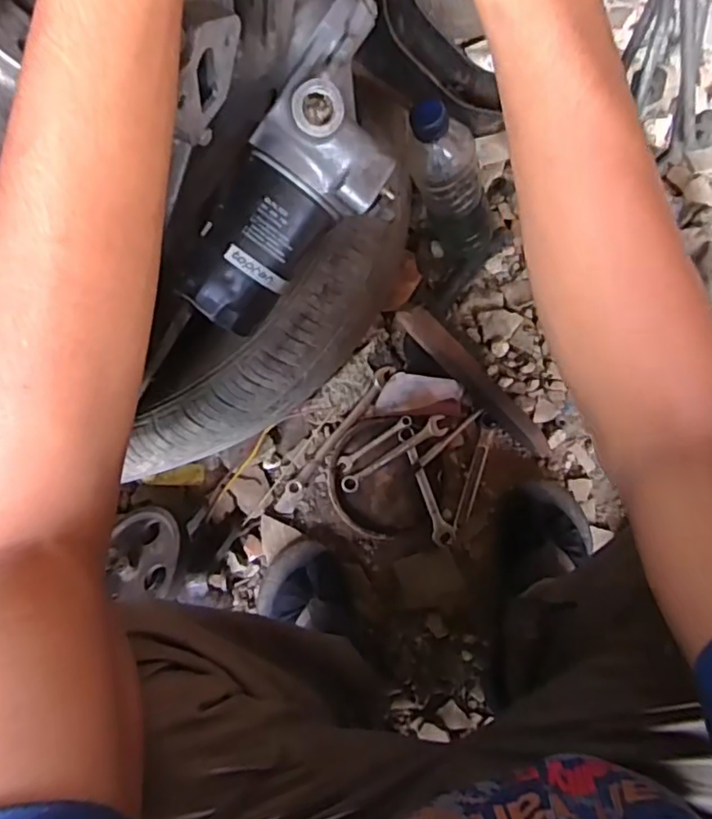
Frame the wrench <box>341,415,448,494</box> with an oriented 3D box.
[{"bbox_3d":[0.046,0.052,0.698,0.144,0.010,0.024,-32,88,-4],"label":"wrench"}]

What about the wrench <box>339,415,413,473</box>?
[{"bbox_3d":[0.023,0.039,0.696,0.099,0.010,0.017,-36,88,-4],"label":"wrench"}]

